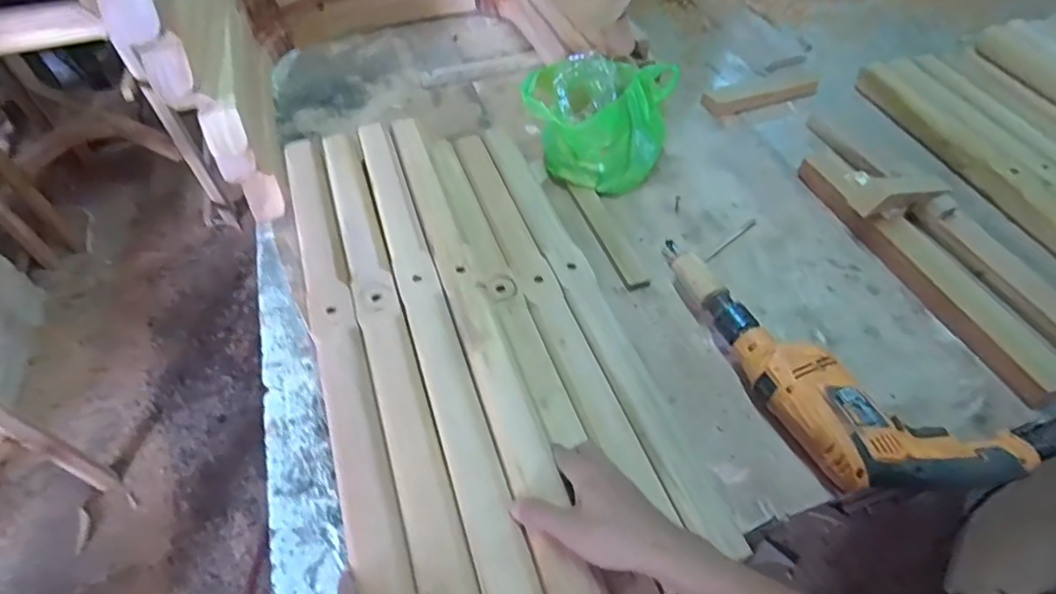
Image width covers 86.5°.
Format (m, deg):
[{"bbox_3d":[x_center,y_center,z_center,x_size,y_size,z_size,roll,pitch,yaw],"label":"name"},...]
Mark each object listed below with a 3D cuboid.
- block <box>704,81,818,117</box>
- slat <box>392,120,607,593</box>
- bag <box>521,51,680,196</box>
[{"bbox_3d":[0.401,-0.343,0.966,0.204,0.023,0.046,-11,53,-6],"label":"block"},{"bbox_3d":[-0.062,0.002,0.603,0.047,0.023,0.634,-17,54,-10],"label":"slat"},{"bbox_3d":[0.096,-0.245,0.808,0.204,0.137,0.127,10,54,10],"label":"bag"}]

